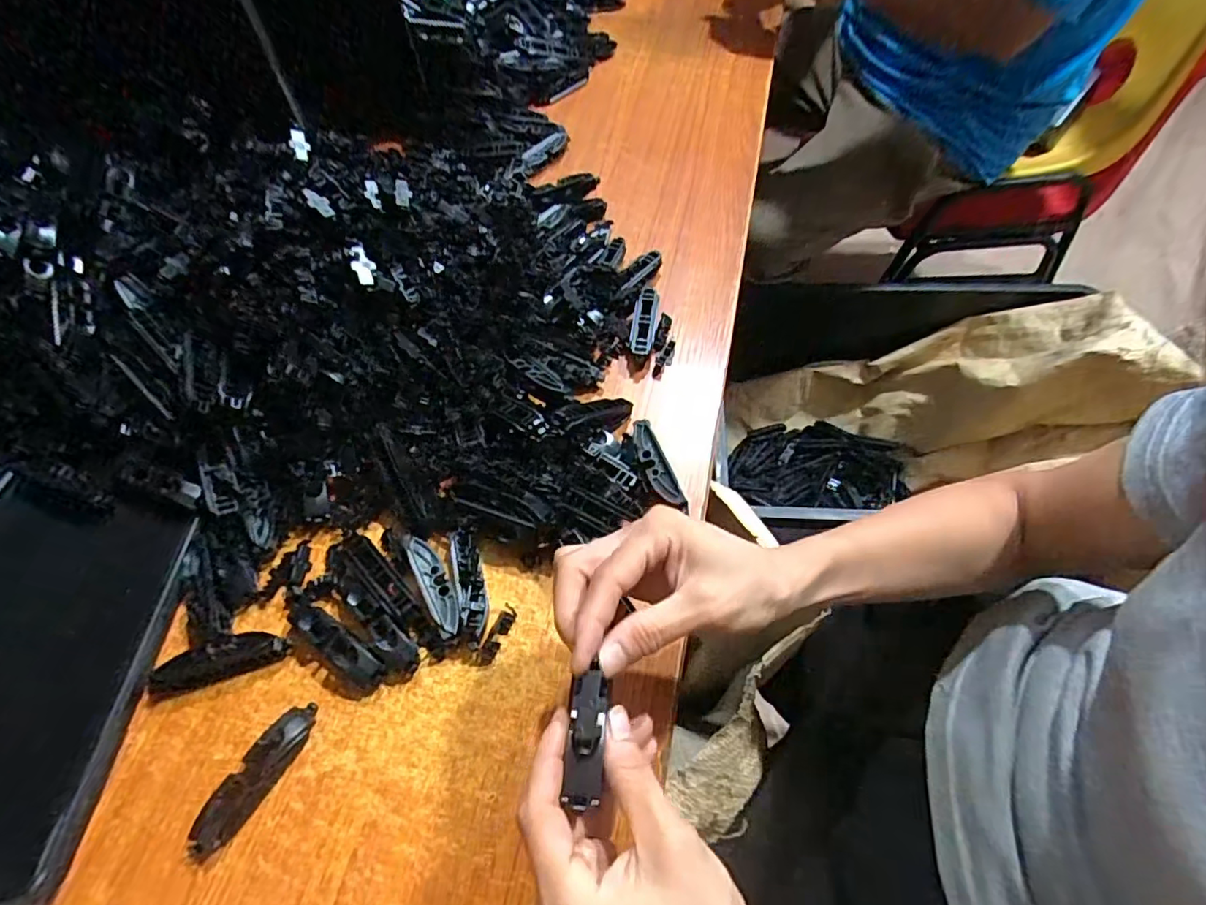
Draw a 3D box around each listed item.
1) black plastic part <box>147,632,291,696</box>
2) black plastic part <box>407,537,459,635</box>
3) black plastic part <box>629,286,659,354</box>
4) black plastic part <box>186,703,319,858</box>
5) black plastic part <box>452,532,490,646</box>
[{"bbox_3d":[-0.239,0.129,0.352,0.082,0.014,0.022,-16,58,-7],"label":"black plastic part"},{"bbox_3d":[-0.109,0.084,0.366,0.018,0.008,0.069,-28,60,-14],"label":"black plastic part"},{"bbox_3d":[0.035,-0.112,0.480,0.020,0.008,0.073,5,58,7],"label":"black plastic part"},{"bbox_3d":[-0.195,0.183,0.320,0.020,0.020,0.082,27,63,19],"label":"black plastic part"},{"bbox_3d":[-0.085,0.084,0.367,0.017,0.018,0.072,-14,58,-6],"label":"black plastic part"}]

